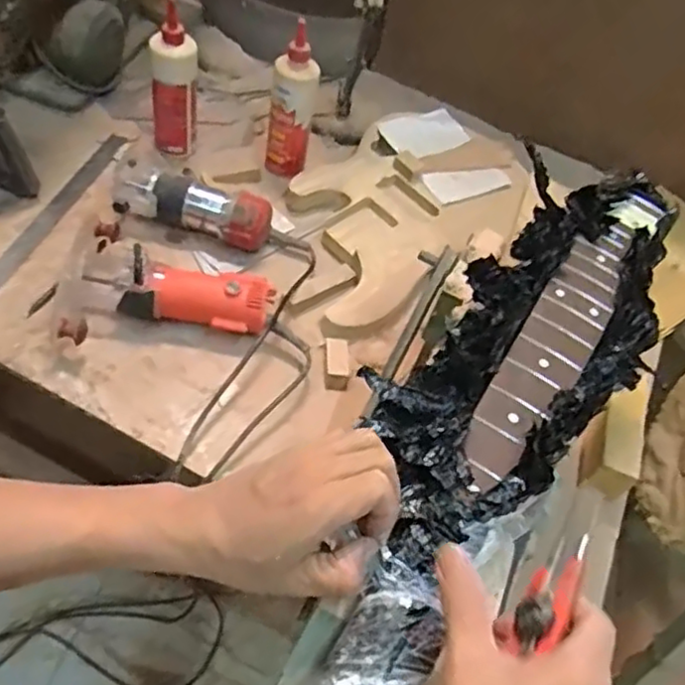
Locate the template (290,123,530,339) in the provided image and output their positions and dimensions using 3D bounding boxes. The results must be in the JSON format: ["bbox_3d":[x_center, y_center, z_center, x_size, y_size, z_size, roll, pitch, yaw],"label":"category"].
[{"bbox_3d":[0.093,-0.209,1.066,0.289,0.036,0.473,39,56,16],"label":"template"}]

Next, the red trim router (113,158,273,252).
[{"bbox_3d":[-0.215,-0.189,0.974,0.218,0.080,0.071,14,53,-2],"label":"red trim router"}]

